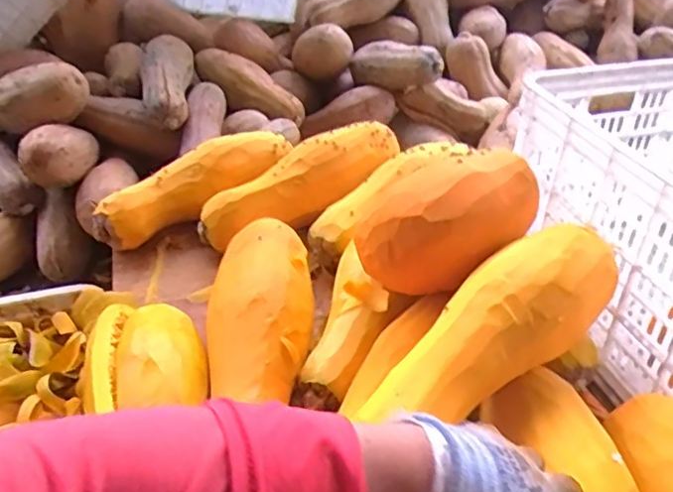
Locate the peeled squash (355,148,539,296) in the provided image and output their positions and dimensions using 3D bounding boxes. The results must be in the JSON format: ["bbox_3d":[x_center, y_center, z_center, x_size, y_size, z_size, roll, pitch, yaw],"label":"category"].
[{"bbox_3d":[0.134,-0.034,0.709,0.212,0.113,0.131,-28,45,-31],"label":"peeled squash"}]

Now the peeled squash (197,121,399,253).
[{"bbox_3d":[-0.049,-0.107,0.974,0.363,0.092,0.106,-26,44,-29],"label":"peeled squash"}]

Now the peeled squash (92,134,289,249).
[{"bbox_3d":[-0.228,-0.102,0.985,0.334,0.099,0.080,-24,43,-28],"label":"peeled squash"}]

